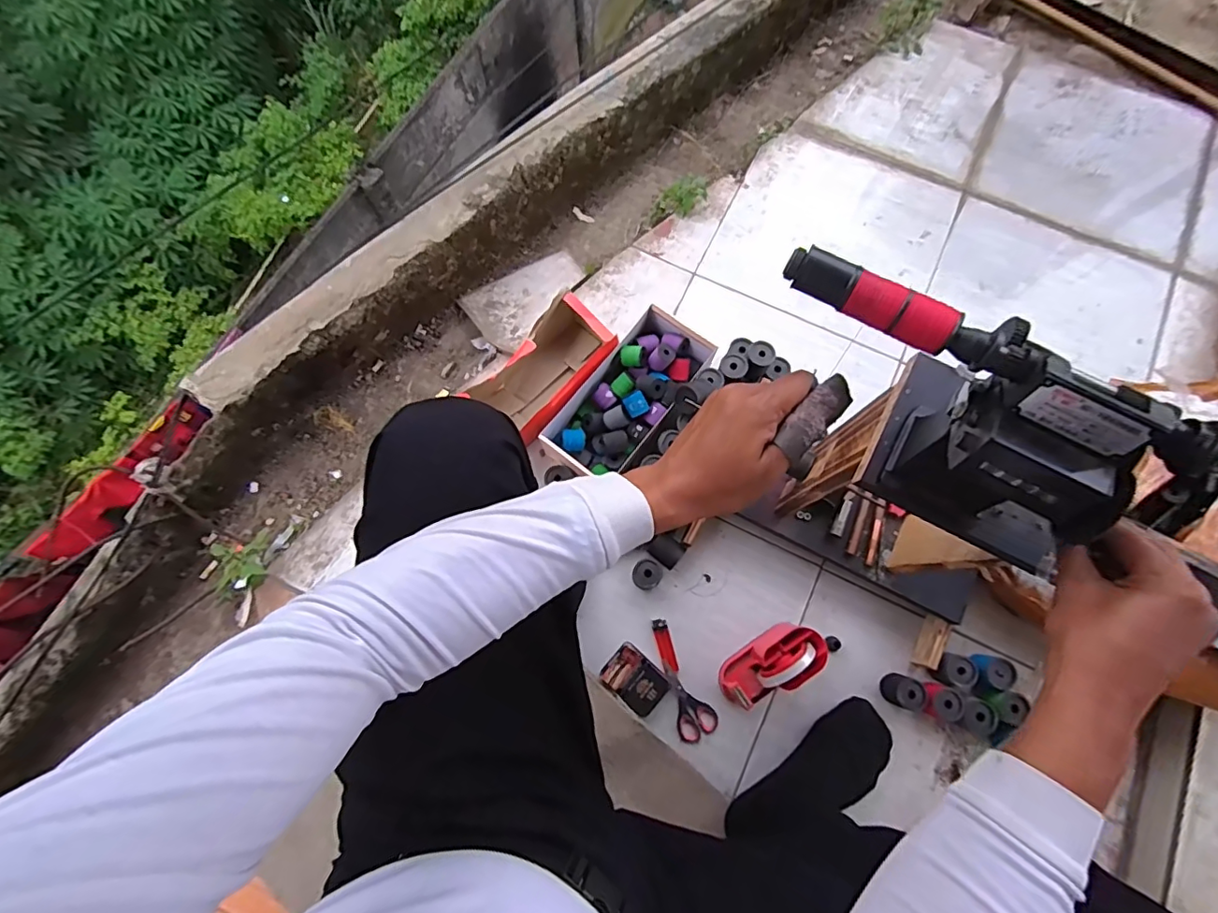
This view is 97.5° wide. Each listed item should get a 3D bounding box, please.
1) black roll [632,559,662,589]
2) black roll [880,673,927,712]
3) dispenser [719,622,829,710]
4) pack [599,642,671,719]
[{"bbox_3d":[0.058,0.182,0.821,0.042,0.042,0.042,0,76,0],"label":"black roll"},{"bbox_3d":[0.427,0.342,0.779,0.044,0.043,0.043,0,76,0],"label":"black roll"},{"bbox_3d":[0.234,0.300,0.768,0.146,0.096,0.061,-33,78,-8],"label":"dispenser"},{"bbox_3d":[0.039,0.332,0.795,0.092,0.023,0.066,39,79,9],"label":"pack"}]

